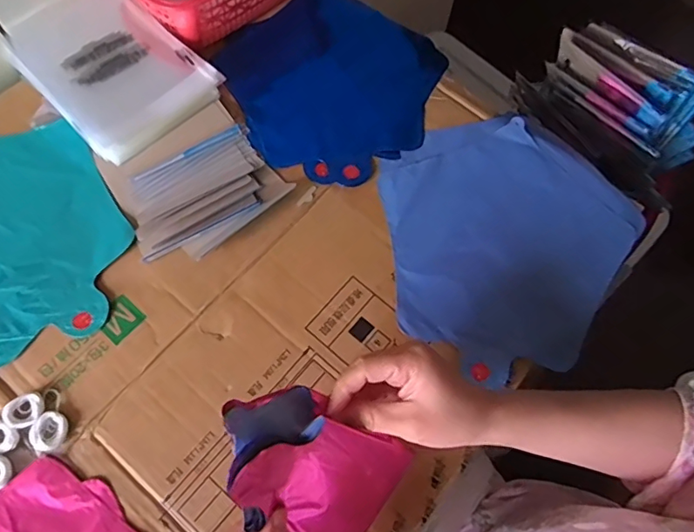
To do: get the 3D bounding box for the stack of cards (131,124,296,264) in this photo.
[{"bbox_3d":[-0.132,-0.066,0.482,0.142,0.024,0.092,-40,74,-17],"label":"stack of cards"}]

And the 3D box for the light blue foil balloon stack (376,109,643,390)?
[{"bbox_3d":[0.141,-0.029,0.495,0.227,0.021,0.247,34,69,12],"label":"light blue foil balloon stack"}]

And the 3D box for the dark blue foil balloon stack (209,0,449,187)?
[{"bbox_3d":[-0.014,-0.199,0.566,0.229,0.027,0.232,-36,73,-16],"label":"dark blue foil balloon stack"}]

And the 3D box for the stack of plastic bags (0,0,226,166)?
[{"bbox_3d":[-0.242,-0.203,0.533,0.140,0.032,0.204,-41,74,-18],"label":"stack of plastic bags"}]

